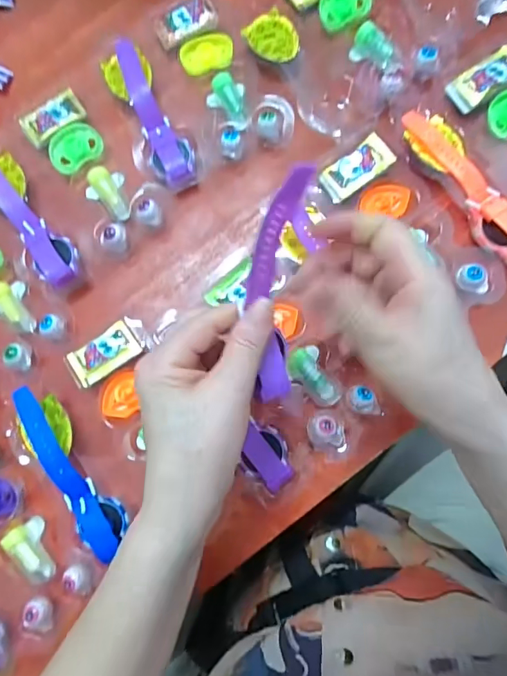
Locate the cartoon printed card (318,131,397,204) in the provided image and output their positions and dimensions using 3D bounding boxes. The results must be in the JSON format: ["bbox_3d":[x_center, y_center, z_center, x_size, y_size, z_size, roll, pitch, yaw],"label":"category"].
[{"bbox_3d":[0.086,-0.143,0.371,0.061,0.010,0.032,-33,82,-2],"label":"cartoon printed card"}]

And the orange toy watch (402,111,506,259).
[{"bbox_3d":[0.171,-0.124,0.360,0.031,0.016,0.144,-34,82,-2],"label":"orange toy watch"}]

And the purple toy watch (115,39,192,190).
[{"bbox_3d":[-0.090,-0.191,0.384,0.033,0.021,0.138,-29,81,-2],"label":"purple toy watch"}]

